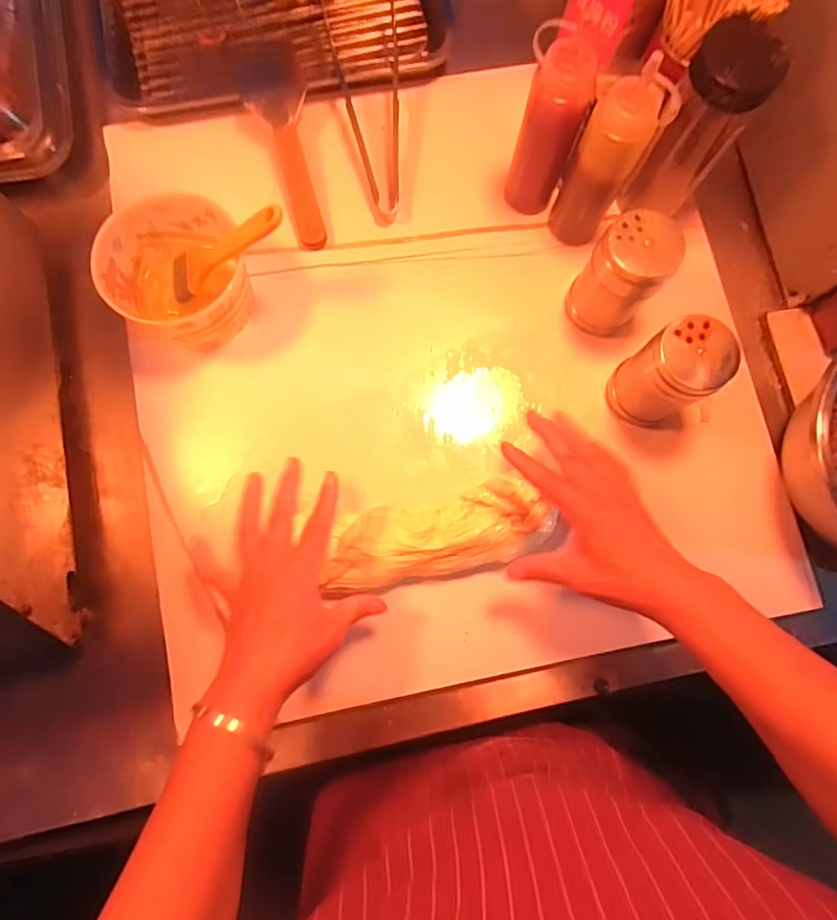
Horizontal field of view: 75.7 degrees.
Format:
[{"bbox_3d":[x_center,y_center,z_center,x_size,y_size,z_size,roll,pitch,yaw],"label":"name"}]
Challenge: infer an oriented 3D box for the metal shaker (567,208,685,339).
[{"bbox_3d":[0.176,-0.157,0.466,0.063,0.108,0.059,0,81,-3],"label":"metal shaker"}]

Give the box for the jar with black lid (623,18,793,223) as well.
[{"bbox_3d":[0.227,-0.271,0.444,0.061,0.150,0.051,21,81,1],"label":"jar with black lid"}]

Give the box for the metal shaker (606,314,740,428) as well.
[{"bbox_3d":[0.209,-0.070,0.456,0.060,0.108,0.062,0,81,-3],"label":"metal shaker"}]

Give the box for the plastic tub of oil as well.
[{"bbox_3d":[-0.202,-0.163,0.475,0.112,0.077,0.110,0,81,-3],"label":"plastic tub of oil"}]

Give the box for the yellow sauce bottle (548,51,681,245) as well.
[{"bbox_3d":[0.153,-0.243,0.450,0.052,0.160,0.046,29,81,2],"label":"yellow sauce bottle"}]

